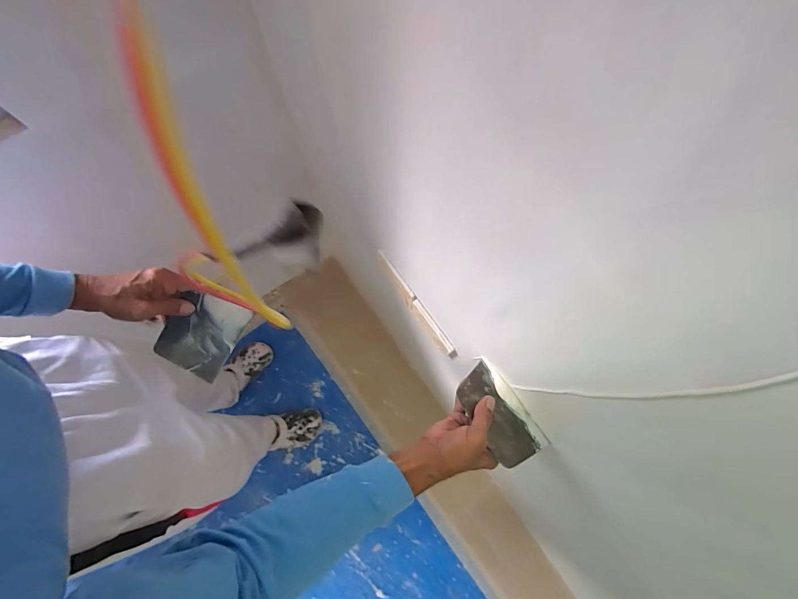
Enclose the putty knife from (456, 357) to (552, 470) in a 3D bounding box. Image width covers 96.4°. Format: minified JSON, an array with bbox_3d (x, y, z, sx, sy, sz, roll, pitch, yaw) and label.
[{"bbox_3d":[0.136,0.155,0.486,0.086,0.011,0.133,-22,72,-36],"label":"putty knife"}]

